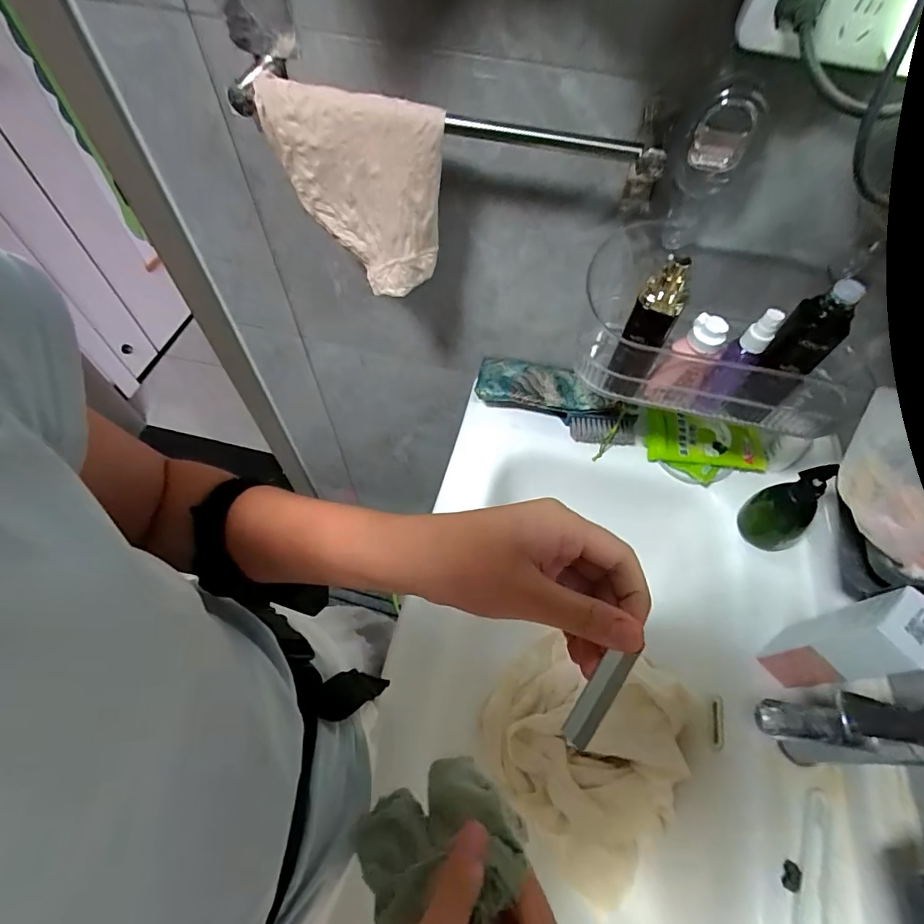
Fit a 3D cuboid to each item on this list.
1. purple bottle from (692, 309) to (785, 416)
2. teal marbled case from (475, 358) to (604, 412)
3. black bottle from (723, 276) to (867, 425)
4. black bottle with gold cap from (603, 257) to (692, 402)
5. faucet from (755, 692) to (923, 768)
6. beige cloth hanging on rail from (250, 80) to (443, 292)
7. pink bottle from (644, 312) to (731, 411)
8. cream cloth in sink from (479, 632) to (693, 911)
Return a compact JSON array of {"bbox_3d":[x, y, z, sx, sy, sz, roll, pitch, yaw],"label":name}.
[{"bbox_3d":[0.260,-0.090,0.447,0.031,0.119,0.028,36,64,18],"label":"purple bottle"},{"bbox_3d":[0.106,-0.107,0.660,0.166,0.029,0.058,9,59,3],"label":"teal marbled case"},{"bbox_3d":[0.291,-0.087,0.427,0.044,0.150,0.035,41,66,20],"label":"black bottle"},{"bbox_3d":[0.173,-0.120,0.443,0.039,0.148,0.032,22,60,11],"label":"black bottle with gold cap"},{"bbox_3d":[0.317,0.237,0.411,0.138,0.178,0.043,6,59,2],"label":"faucet"},{"bbox_3d":[-0.103,-0.269,0.475,0.156,0.162,0.064,27,61,14],"label":"beige cloth hanging on rail"},{"bbox_3d":[0.218,-0.094,0.456,0.046,0.098,0.032,32,63,16],"label":"pink bottle"},{"bbox_3d":[0.142,0.329,0.562,0.237,0.065,0.224,-49,46,-10],"label":"cream cloth in sink"}]

